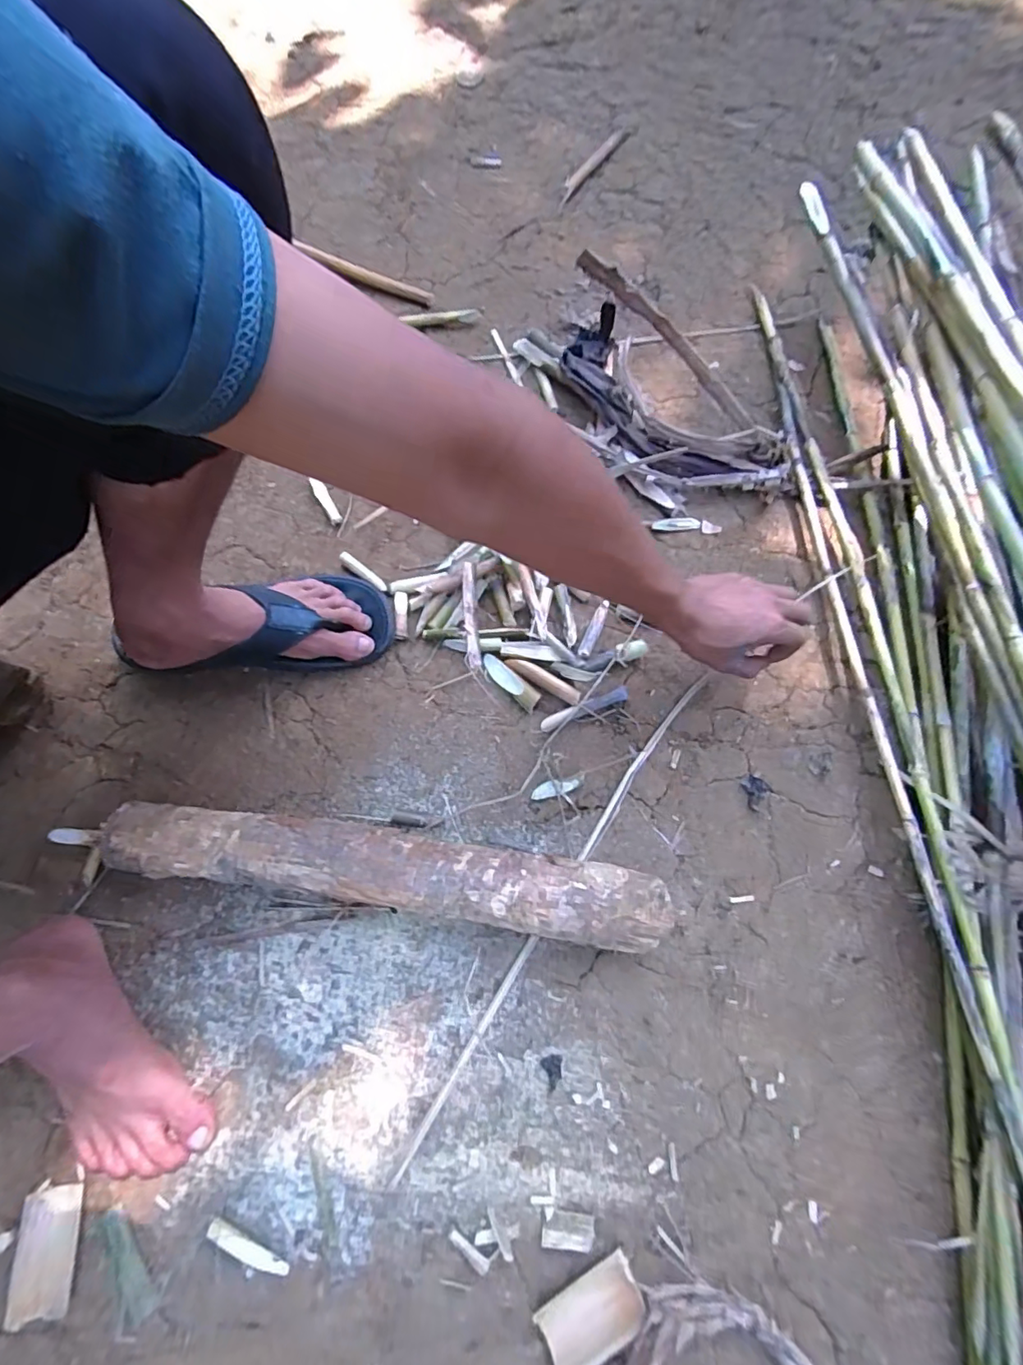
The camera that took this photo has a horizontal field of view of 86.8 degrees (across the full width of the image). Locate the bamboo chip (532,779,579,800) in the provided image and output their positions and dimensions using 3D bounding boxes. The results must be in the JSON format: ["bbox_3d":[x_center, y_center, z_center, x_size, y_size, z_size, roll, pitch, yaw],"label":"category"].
[{"bbox_3d":[0.043,0.105,0.537,0.046,0.009,0.014,-18,73,9],"label":"bamboo chip"}]

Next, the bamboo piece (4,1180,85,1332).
[{"bbox_3d":[-0.372,0.454,0.432,0.047,0.011,0.085,-8,73,-2],"label":"bamboo piece"}]

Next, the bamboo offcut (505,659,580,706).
[{"bbox_3d":[0.034,-0.003,0.570,0.084,0.011,0.017,29,75,9],"label":"bamboo offcut"}]

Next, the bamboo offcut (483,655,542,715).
[{"bbox_3d":[-0.002,-0.001,0.574,0.074,0.016,0.021,40,77,12],"label":"bamboo offcut"}]

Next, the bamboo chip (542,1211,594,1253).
[{"bbox_3d":[0.046,0.445,0.437,0.042,0.009,0.023,5,73,2],"label":"bamboo chip"}]

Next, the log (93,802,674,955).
[{"bbox_3d":[-0.114,0.171,0.495,0.511,0.060,0.075,8,72,2],"label":"log"}]

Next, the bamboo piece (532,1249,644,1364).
[{"bbox_3d":[0.062,0.486,0.414,0.082,0.025,0.037,-33,75,-9],"label":"bamboo piece"}]

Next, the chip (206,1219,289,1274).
[{"bbox_3d":[-0.211,0.454,0.432,0.070,0.007,0.015,25,74,8],"label":"chip"}]

